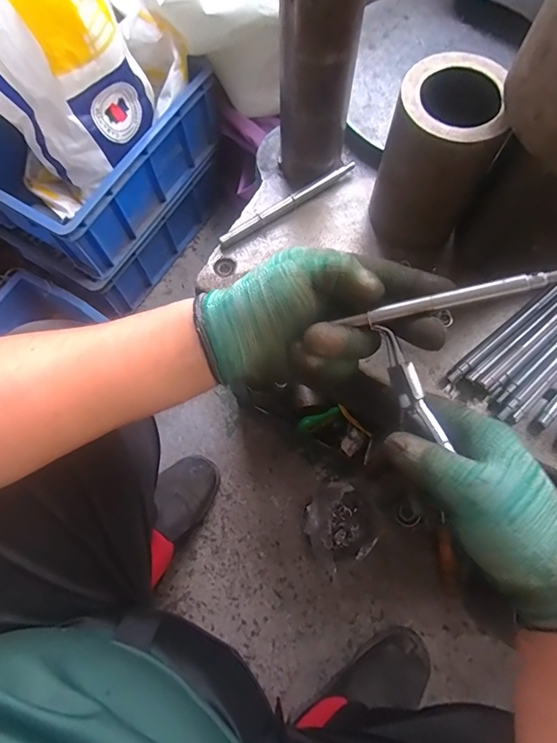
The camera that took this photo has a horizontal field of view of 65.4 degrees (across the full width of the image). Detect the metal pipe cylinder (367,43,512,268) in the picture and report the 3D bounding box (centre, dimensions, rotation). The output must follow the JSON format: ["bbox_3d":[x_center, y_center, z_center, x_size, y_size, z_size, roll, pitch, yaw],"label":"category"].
[{"bbox_3d":[0.136,-0.180,0.384,0.085,0.136,0.091,28,74,10],"label":"metal pipe cylinder"}]

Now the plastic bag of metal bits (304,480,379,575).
[{"bbox_3d":[0.101,0.254,0.729,0.127,0.086,0.113,-43,76,-12],"label":"plastic bag of metal bits"}]

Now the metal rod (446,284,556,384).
[{"bbox_3d":[0.213,-0.040,0.399,0.154,0.006,0.011,-37,75,-11],"label":"metal rod"}]

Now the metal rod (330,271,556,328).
[{"bbox_3d":[0.107,-0.045,0.277,0.134,0.007,0.010,-11,71,17],"label":"metal rod"}]

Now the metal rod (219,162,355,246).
[{"bbox_3d":[0.010,-0.174,0.444,0.161,0.010,0.012,-33,74,-10],"label":"metal rod"}]

